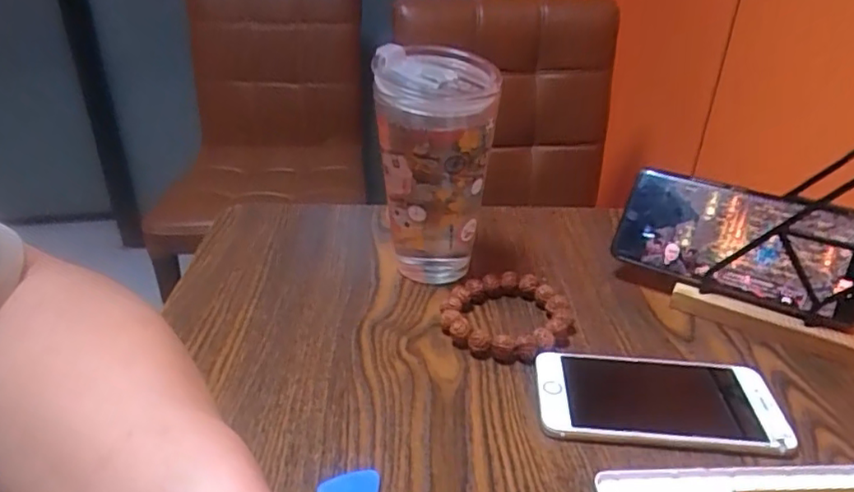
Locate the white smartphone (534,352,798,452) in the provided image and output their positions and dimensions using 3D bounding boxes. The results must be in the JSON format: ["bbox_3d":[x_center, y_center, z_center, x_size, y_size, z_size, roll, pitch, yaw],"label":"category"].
[{"bbox_3d":[0.132,0.088,0.350,0.132,0.011,0.068,4,30,4],"label":"white smartphone"}]

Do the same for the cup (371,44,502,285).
[{"bbox_3d":[0.004,-0.053,0.432,0.077,0.157,0.075,1,30,-1],"label":"cup"}]

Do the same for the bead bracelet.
[{"bbox_3d":[0.055,0.047,0.411,0.076,0.017,0.080,1,30,-1],"label":"bead bracelet"}]

